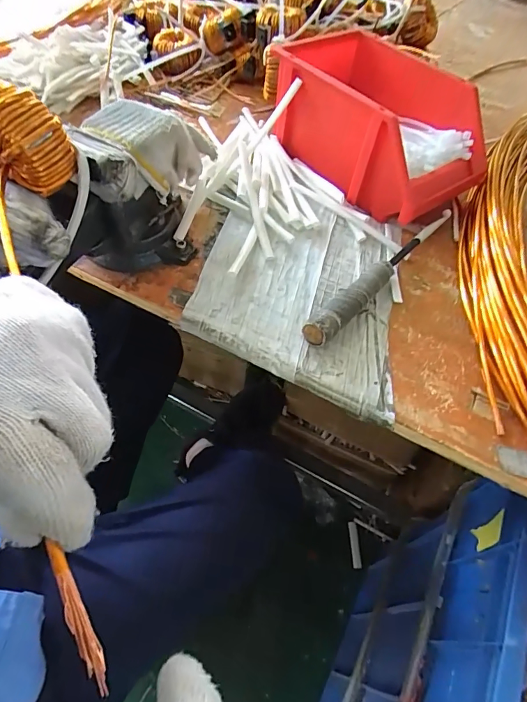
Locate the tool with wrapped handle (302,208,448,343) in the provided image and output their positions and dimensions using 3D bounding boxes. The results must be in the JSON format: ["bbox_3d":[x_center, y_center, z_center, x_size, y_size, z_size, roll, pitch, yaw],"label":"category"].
[{"bbox_3d":[0.131,-0.087,0.441,0.024,0.029,0.257,38,60,19],"label":"tool with wrapped handle"}]

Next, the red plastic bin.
[{"bbox_3d":[0.149,-0.288,0.523,0.204,0.112,0.264,-36,66,-26],"label":"red plastic bin"}]

